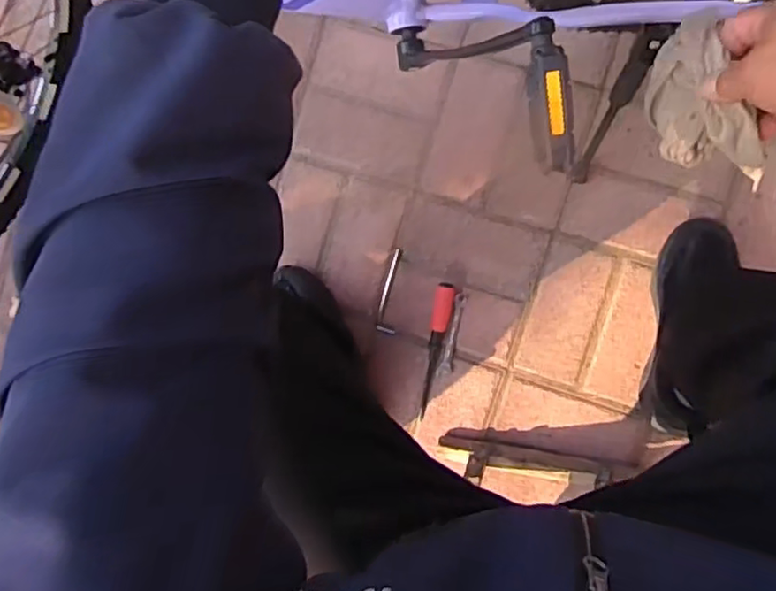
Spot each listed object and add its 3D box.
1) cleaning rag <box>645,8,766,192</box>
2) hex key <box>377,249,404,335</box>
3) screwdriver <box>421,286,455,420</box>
[{"bbox_3d":[0.250,-0.155,0.507,0.064,0.066,0.139,-17,91,9],"label":"cleaning rag"},{"bbox_3d":[0.006,-0.006,0.950,0.027,0.005,0.125,11,95,8],"label":"hex key"},{"bbox_3d":[0.069,0.080,0.928,0.029,0.033,0.196,9,95,8],"label":"screwdriver"}]

